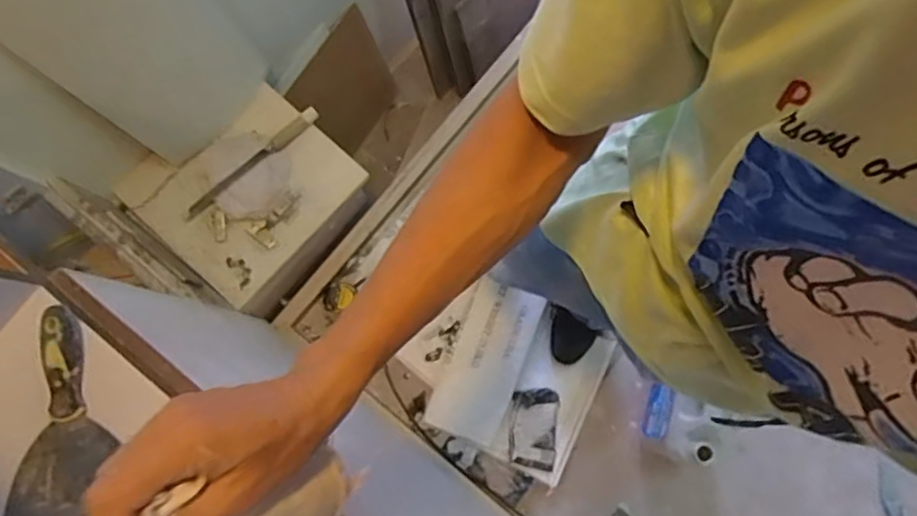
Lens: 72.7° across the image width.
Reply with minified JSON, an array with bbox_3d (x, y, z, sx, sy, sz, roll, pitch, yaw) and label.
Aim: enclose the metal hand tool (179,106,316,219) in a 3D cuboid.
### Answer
[{"bbox_3d":[-0.398,-0.181,1.187,0.318,0.015,0.029,-42,82,-7],"label":"metal hand tool"}]

